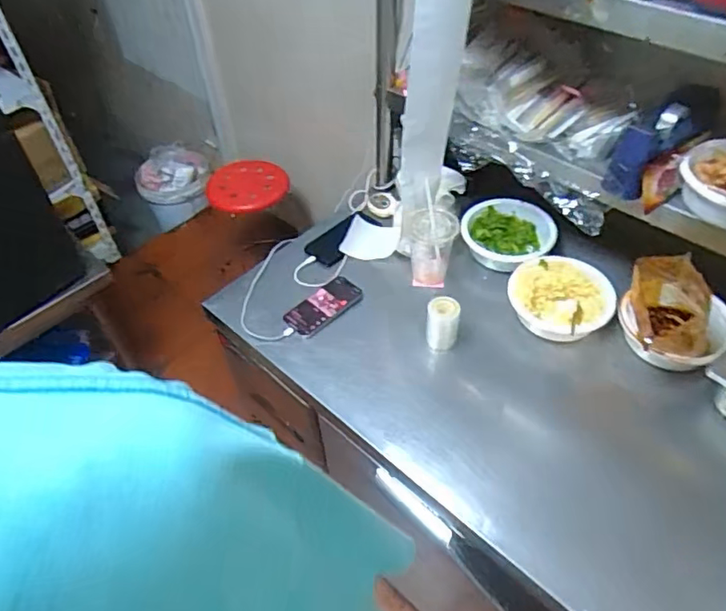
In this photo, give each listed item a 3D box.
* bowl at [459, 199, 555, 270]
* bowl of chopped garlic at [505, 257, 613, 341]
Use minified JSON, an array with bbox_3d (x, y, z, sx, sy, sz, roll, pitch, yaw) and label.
[{"bbox_3d":[0.280,-0.125,1.112,0.169,0.080,0.161,-1,47,1],"label":"bowl"},{"bbox_3d":[0.341,-0.005,0.999,0.170,0.077,0.156,-1,47,1],"label":"bowl of chopped garlic"}]

